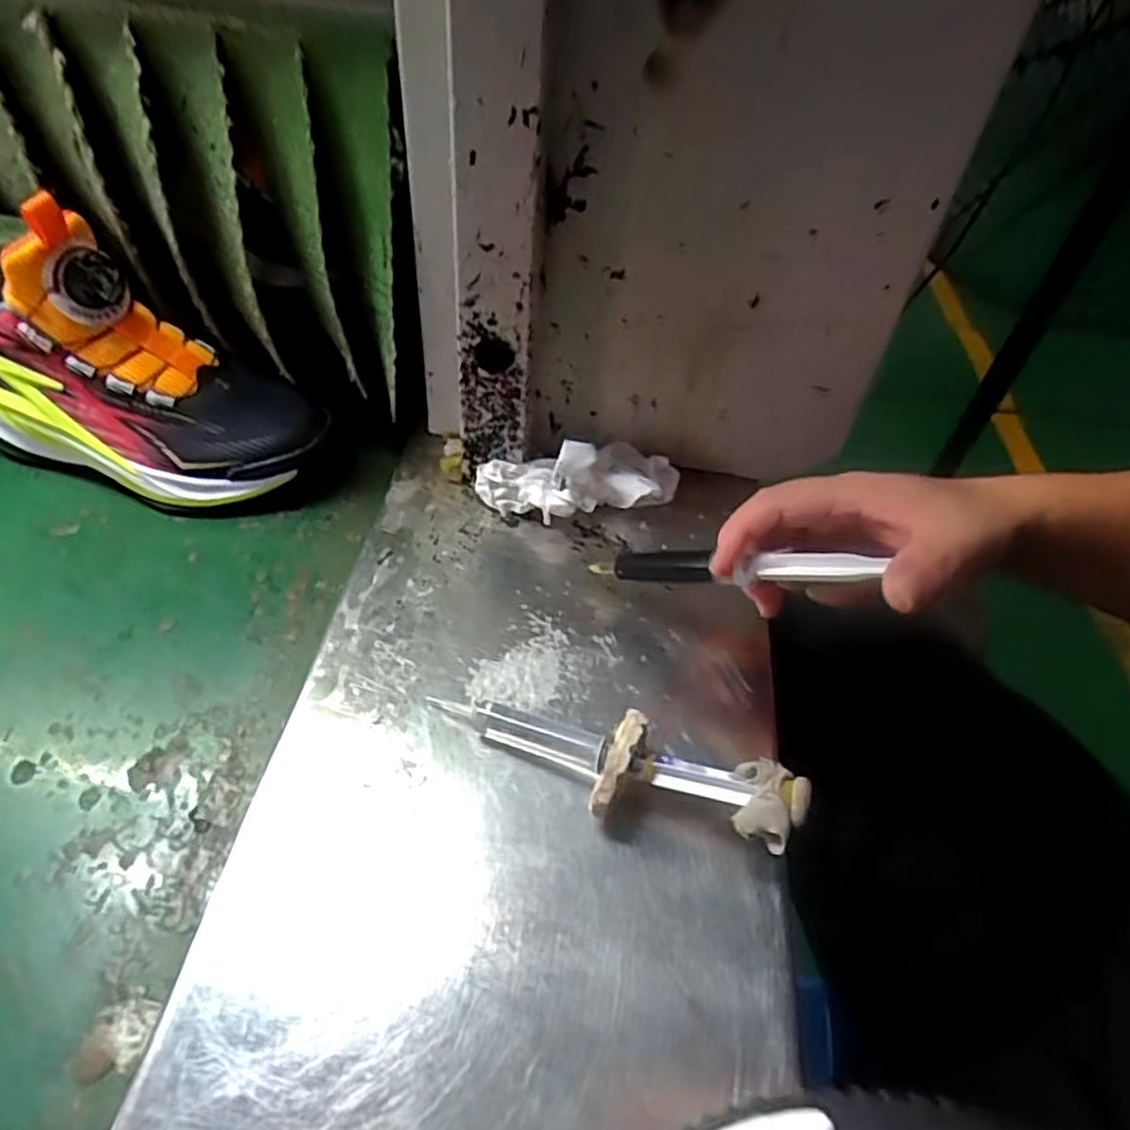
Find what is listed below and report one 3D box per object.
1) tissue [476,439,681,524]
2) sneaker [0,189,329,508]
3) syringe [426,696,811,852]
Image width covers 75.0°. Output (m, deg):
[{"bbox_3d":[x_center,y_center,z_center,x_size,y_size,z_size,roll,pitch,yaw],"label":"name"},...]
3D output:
[{"bbox_3d":[0.010,-0.053,0.452,0.122,0.045,0.042,-6,49,-11],"label":"tissue"},{"bbox_3d":[-0.273,-0.124,0.452,0.227,0.155,0.088,16,49,8],"label":"sneaker"},{"bbox_3d":[0.016,0.089,0.326,0.167,0.036,0.039,15,49,7],"label":"syringe"}]

